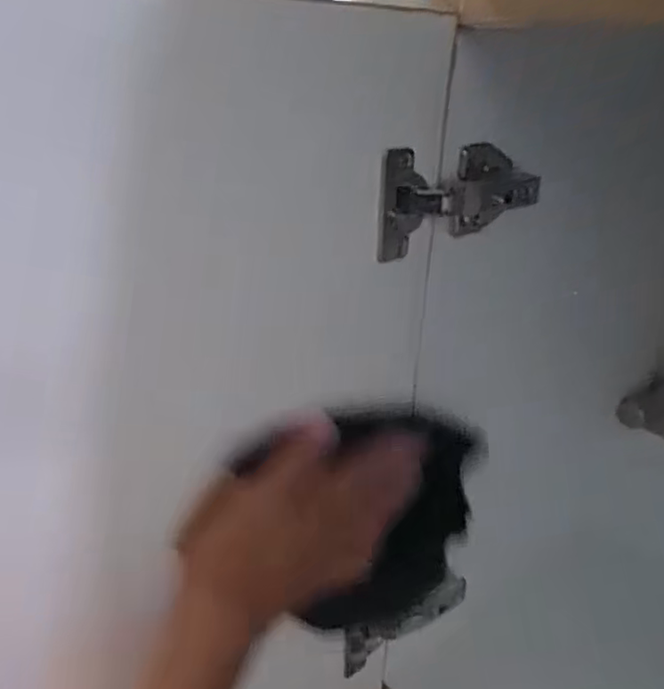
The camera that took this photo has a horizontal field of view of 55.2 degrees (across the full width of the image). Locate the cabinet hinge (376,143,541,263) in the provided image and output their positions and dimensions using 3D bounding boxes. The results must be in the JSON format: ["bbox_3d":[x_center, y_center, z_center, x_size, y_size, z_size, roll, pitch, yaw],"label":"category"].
[{"bbox_3d":[0.073,-0.082,0.368,0.102,0.060,0.027,-8,26,-23],"label":"cabinet hinge"}]

